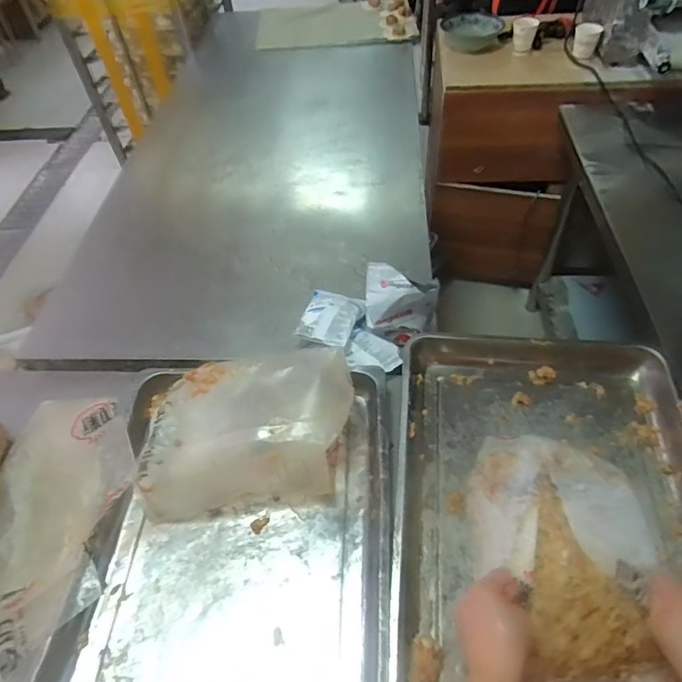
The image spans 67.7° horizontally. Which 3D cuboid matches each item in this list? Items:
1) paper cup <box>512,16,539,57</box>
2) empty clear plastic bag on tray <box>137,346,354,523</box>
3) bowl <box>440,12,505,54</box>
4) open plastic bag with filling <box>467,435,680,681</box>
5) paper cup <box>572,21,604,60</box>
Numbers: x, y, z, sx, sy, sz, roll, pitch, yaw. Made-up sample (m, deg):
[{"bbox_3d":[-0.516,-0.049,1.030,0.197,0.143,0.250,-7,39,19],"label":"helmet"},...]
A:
[{"bbox_3d":[0.572,-0.952,1.592,0.072,0.096,0.078,9,51,13],"label":"paper cup"},{"bbox_3d":[-0.131,0.130,0.717,0.300,0.132,0.179,-7,50,0],"label":"empty clear plastic bag on tray"},{"bbox_3d":[0.423,-0.999,1.648,0.190,0.069,0.190,5,51,10],"label":"bowl"},{"bbox_3d":[0.258,0.224,0.593,0.187,0.083,0.284,1,49,6],"label":"open plastic bag with filling"},{"bbox_3d":[0.734,-0.900,1.516,0.073,0.088,0.066,13,52,16],"label":"paper cup"}]

